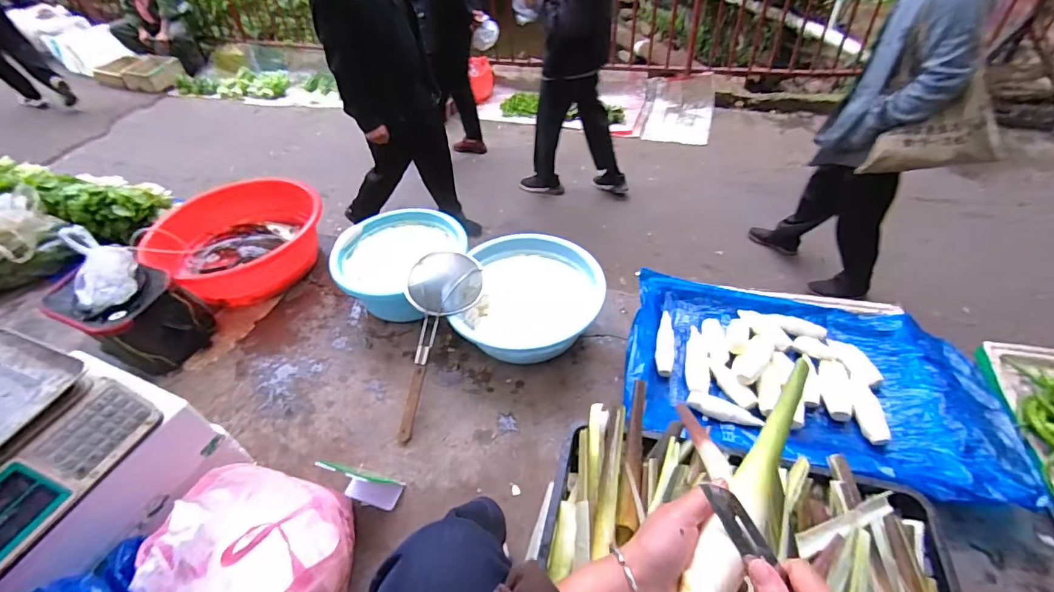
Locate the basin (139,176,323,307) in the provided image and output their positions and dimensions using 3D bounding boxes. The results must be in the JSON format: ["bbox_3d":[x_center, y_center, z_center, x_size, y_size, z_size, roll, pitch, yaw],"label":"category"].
[{"bbox_3d":[-0.834,-0.165,1.366,0.399,0.213,0.416,-2,46,2],"label":"basin"}]

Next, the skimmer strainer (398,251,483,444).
[{"bbox_3d":[-0.218,0.095,1.057,0.156,0.089,0.452,7,69,10],"label":"skimmer strainer"}]

